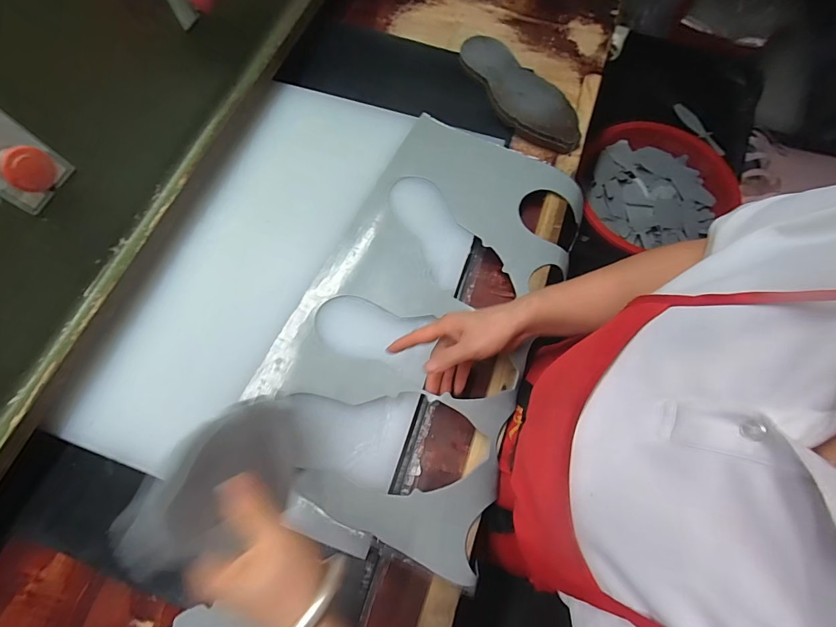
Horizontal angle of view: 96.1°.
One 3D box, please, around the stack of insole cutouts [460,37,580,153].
[{"bbox_3d":[0.171,-0.361,0.607,0.112,0.023,0.254,-39,75,-14],"label":"stack of insole cutouts"}]

